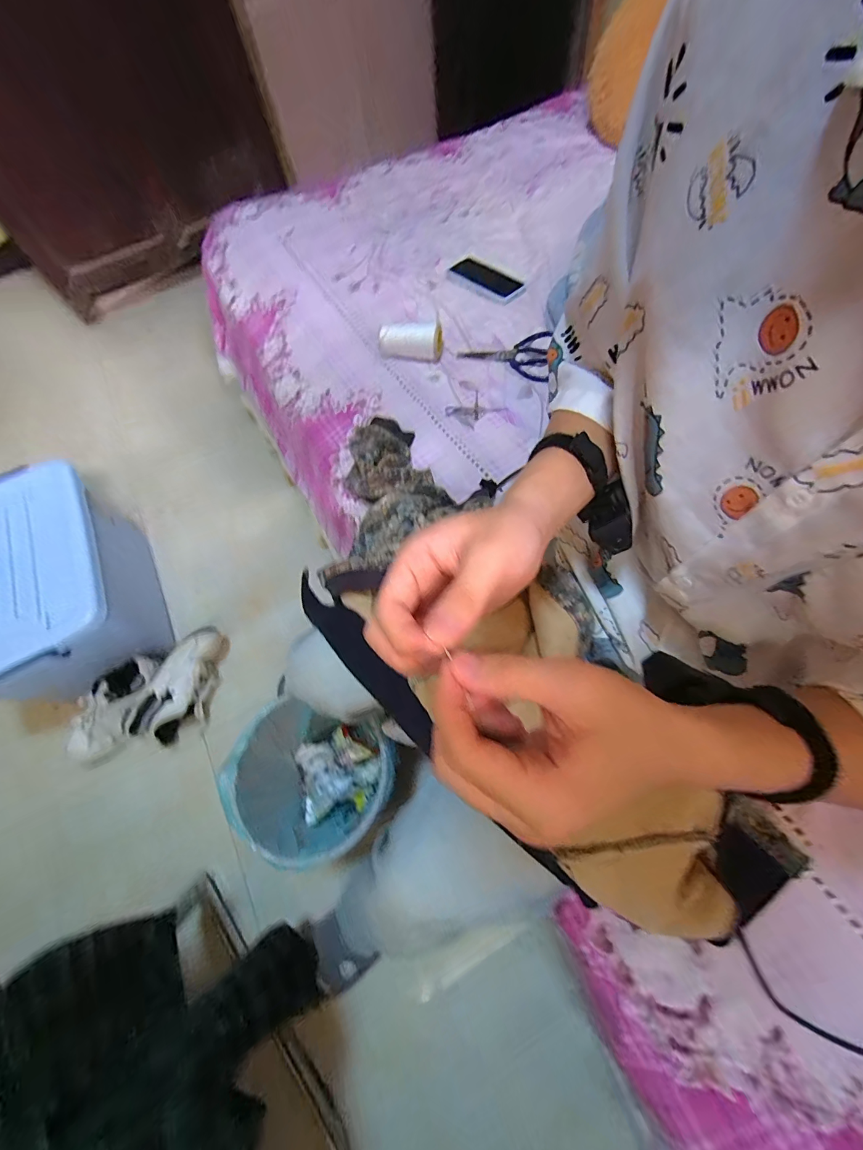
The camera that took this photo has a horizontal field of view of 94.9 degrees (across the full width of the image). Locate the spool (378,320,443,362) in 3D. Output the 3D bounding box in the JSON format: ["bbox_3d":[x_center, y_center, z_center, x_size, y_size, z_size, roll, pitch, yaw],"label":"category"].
[{"bbox_3d":[-0.038,-0.430,0.728,0.114,0.045,0.054,2,65,6],"label":"spool"}]

